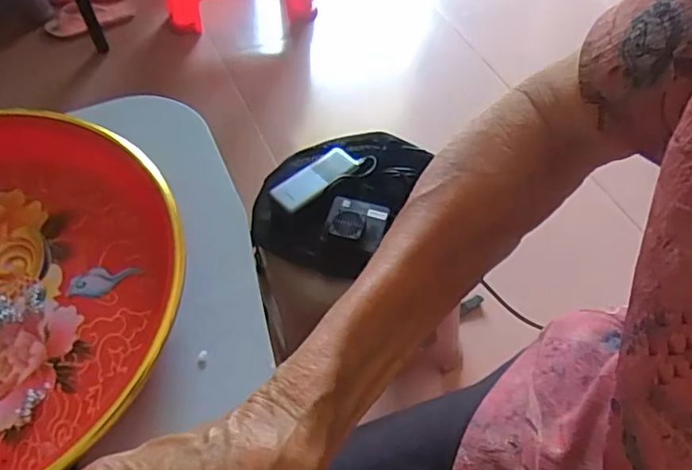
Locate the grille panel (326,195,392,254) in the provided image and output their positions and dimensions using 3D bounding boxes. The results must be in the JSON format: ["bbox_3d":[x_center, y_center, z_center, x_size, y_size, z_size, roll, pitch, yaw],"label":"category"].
[{"bbox_3d":[0.012,-0.018,0.766,0.075,0.024,0.067,17,58,11],"label":"grille panel"}]

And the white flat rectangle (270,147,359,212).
[{"bbox_3d":[-0.042,-0.080,0.806,0.128,0.016,0.059,-36,63,-21],"label":"white flat rectangle"}]

